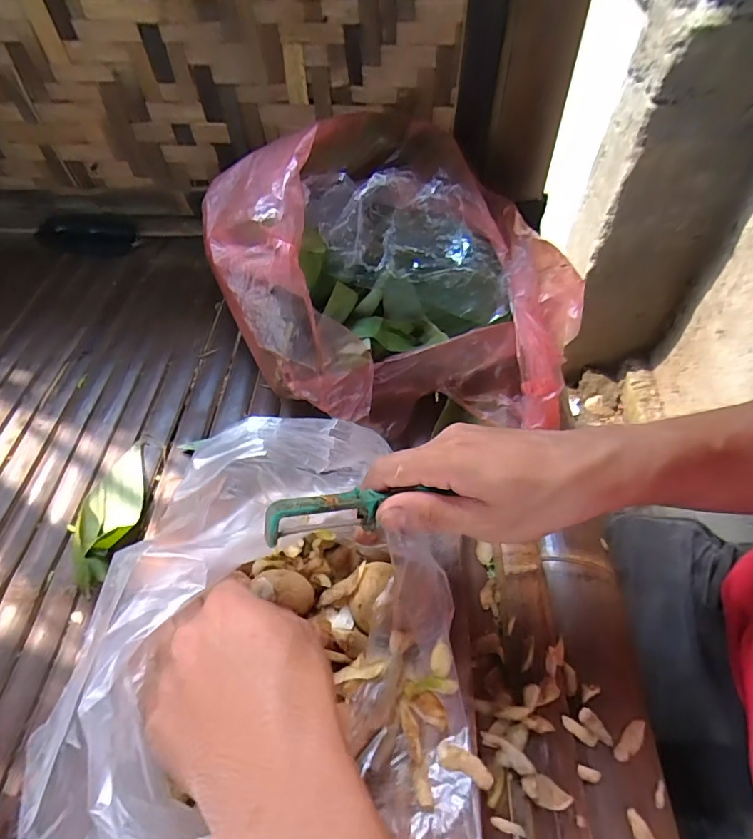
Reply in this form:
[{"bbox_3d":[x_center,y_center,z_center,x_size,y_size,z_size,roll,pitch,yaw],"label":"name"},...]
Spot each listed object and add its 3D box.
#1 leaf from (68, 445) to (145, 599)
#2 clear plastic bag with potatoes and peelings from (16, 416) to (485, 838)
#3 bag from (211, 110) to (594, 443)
[{"bbox_3d":[-0.216,0.073,0.393,0.051,0.020,0.134,-8,40,-4],"label":"leaf"},{"bbox_3d":[-0.050,0.118,0.232,0.192,0.138,0.223,-2,52,0],"label":"clear plastic bag with potatoes and peelings"},{"bbox_3d":[0.020,-0.146,0.440,0.307,0.148,0.277,7,55,8],"label":"bag"}]

